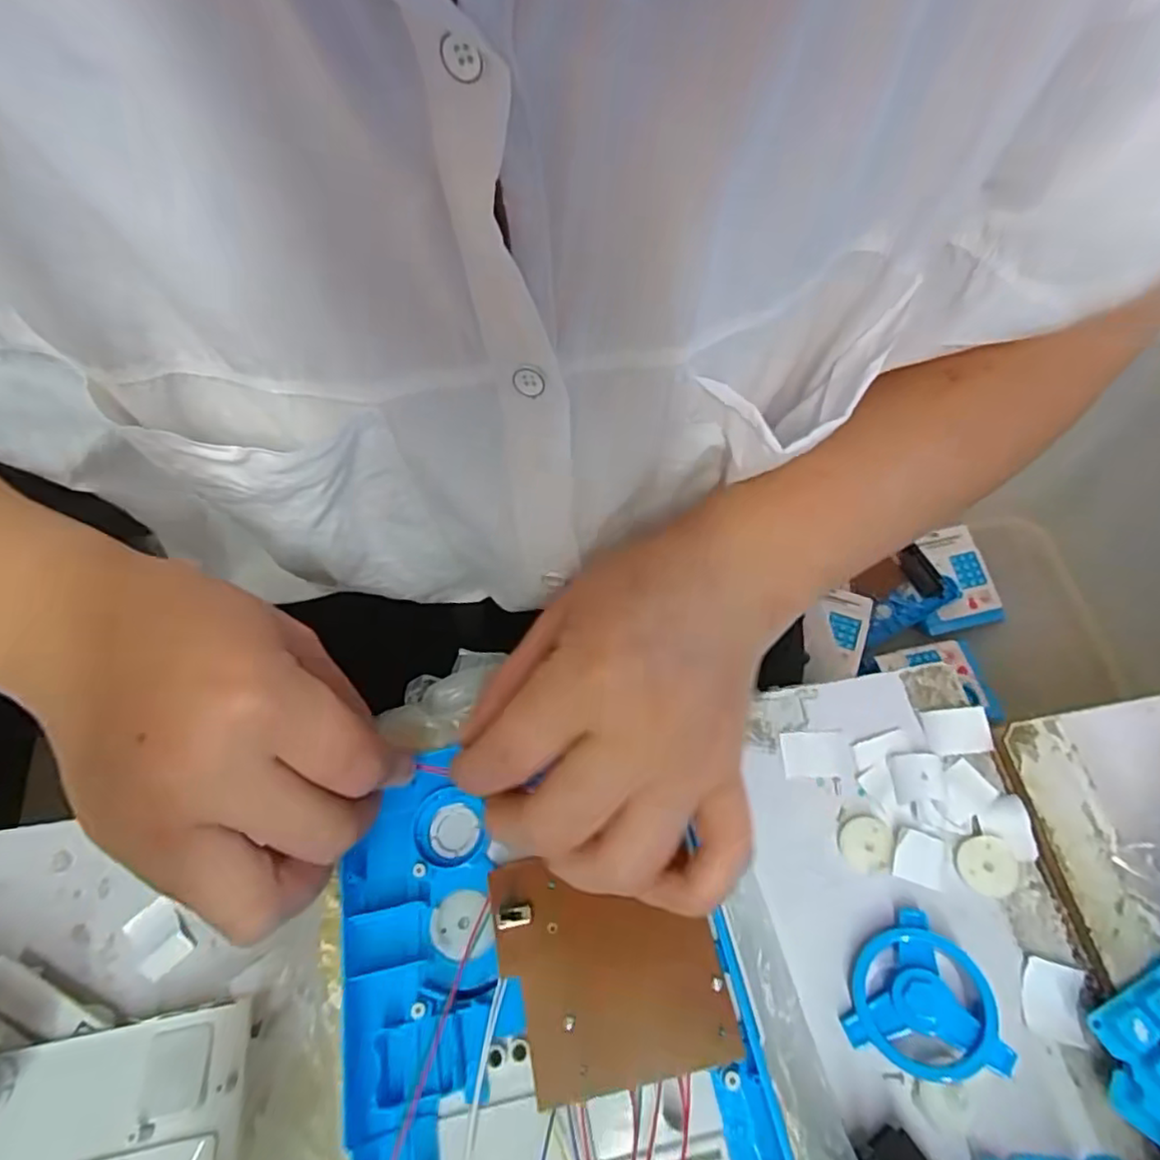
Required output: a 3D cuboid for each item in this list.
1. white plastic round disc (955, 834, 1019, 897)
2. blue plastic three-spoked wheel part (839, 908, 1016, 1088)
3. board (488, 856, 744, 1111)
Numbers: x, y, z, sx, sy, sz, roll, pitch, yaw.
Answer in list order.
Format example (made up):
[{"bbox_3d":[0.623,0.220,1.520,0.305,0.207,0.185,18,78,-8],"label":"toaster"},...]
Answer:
[{"bbox_3d":[0.171,0.119,0.272,0.023,0.004,0.023,-1,64,2],"label":"white plastic round disc"},{"bbox_3d":[0.132,0.158,0.246,0.053,0.012,0.053,10,65,34],"label":"blue plastic three-spoked wheel part"},{"bbox_3d":[0.009,0.131,0.224,0.073,0.004,0.070,-13,60,-3],"label":"board"}]

